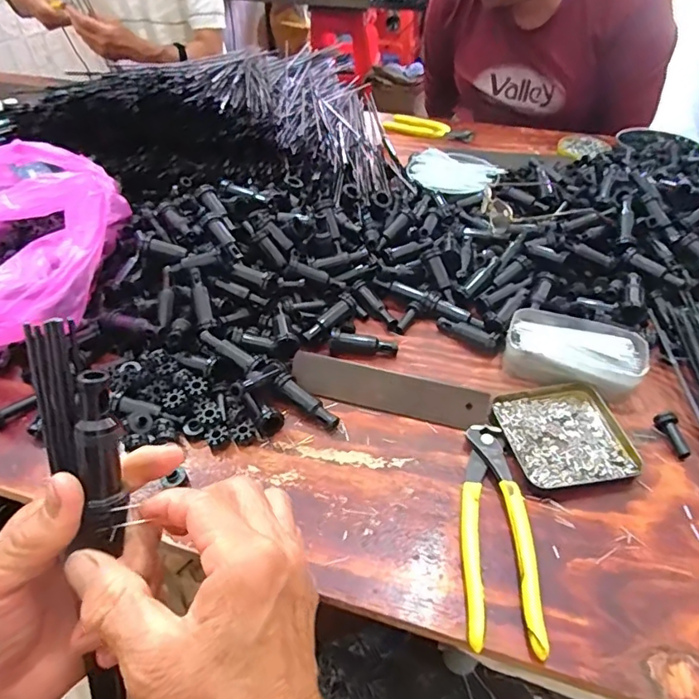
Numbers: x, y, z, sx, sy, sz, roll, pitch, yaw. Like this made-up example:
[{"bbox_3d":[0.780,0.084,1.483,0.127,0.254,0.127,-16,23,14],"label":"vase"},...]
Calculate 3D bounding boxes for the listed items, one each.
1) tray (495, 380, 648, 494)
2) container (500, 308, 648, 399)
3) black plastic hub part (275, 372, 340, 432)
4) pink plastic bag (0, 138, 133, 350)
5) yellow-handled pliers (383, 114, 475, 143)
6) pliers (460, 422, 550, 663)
[{"bbox_3d":[0.180,0.070,0.431,0.100,0.009,0.098,-10,46,-8],"label":"tray"},{"bbox_3d":[0.208,0.004,0.480,0.118,0.031,0.075,17,49,18],"label":"container"},{"bbox_3d":[-0.036,0.045,0.444,0.066,0.011,0.016,38,56,12],"label":"black plastic hub part"},{"bbox_3d":[-0.330,-0.104,0.522,0.198,0.118,0.254,-18,47,-17],"label":"pink plastic bag"},{"bbox_3d":[0.141,-0.402,0.932,0.169,0.023,0.041,20,48,20],"label":"yellow-handled pliers"},{"bbox_3d":[0.104,0.126,0.369,0.048,0.013,0.165,3,46,5],"label":"pliers"}]

